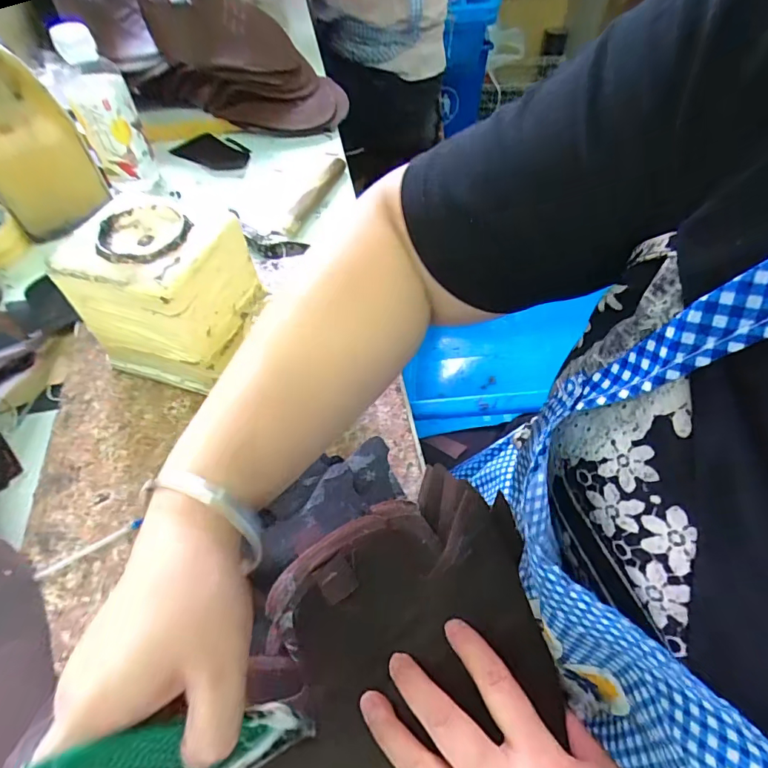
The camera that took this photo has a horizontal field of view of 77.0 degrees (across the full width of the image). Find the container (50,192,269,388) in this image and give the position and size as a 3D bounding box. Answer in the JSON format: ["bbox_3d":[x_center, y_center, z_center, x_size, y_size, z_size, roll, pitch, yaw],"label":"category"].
[{"bbox_3d":[-0.174,-0.070,0.409,0.125,0.129,0.097,16,54,12],"label":"container"}]

